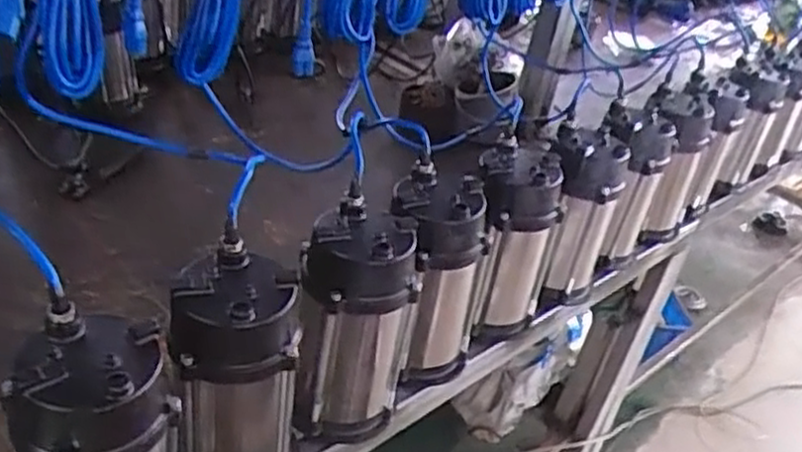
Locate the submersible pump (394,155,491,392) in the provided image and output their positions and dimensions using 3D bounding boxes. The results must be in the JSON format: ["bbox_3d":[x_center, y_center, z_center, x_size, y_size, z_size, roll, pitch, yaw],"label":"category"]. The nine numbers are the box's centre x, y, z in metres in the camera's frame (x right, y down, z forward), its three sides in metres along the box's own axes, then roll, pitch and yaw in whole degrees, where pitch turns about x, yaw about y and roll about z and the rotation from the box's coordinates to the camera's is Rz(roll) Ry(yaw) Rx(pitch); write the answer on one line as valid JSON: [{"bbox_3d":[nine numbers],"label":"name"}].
[{"bbox_3d":[0.038,0.080,0.962,0.128,0.260,0.125,9,32,-4],"label":"submersible pump"}]

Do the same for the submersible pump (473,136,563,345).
[{"bbox_3d":[0.148,0.035,1.064,0.122,0.263,0.120,14,32,5],"label":"submersible pump"}]

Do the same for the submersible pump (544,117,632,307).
[{"bbox_3d":[0.263,-0.009,1.163,0.117,0.255,0.108,17,33,9],"label":"submersible pump"}]

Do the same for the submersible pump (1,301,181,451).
[{"bbox_3d":[-0.266,0.213,0.666,0.104,0.262,0.123,33,38,30],"label":"submersible pump"}]

